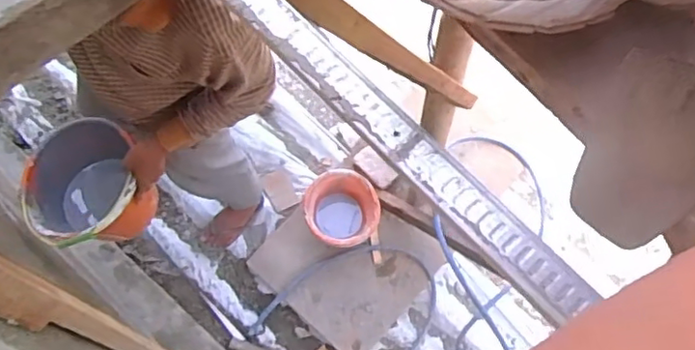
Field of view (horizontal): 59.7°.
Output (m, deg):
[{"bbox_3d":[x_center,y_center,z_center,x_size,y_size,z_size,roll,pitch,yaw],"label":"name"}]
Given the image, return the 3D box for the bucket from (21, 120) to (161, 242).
[{"bbox_3d":[-0.615,0.033,1.407,0.283,0.199,0.311,-27,69,-12],"label":"bucket"}]

